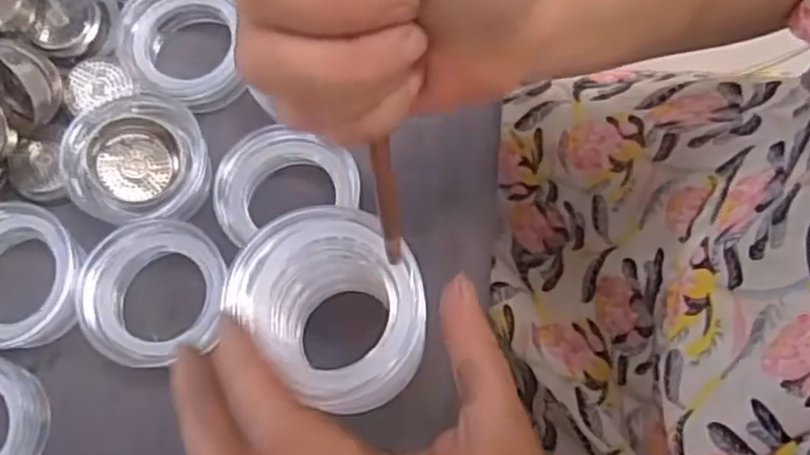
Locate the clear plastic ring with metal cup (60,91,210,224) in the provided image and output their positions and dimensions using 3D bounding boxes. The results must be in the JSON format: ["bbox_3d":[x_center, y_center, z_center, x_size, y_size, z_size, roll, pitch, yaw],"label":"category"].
[{"bbox_3d":[-0.133,-0.037,0.365,0.066,0.025,0.069,0,74,2],"label":"clear plastic ring with metal cup"}]

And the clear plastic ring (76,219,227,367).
[{"bbox_3d":[-0.119,0.032,0.349,0.062,0.033,0.069,18,75,7],"label":"clear plastic ring"}]

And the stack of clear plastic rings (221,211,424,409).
[{"bbox_3d":[-0.026,0.039,0.294,0.056,0.090,0.068,-34,76,-8],"label":"stack of clear plastic rings"}]

